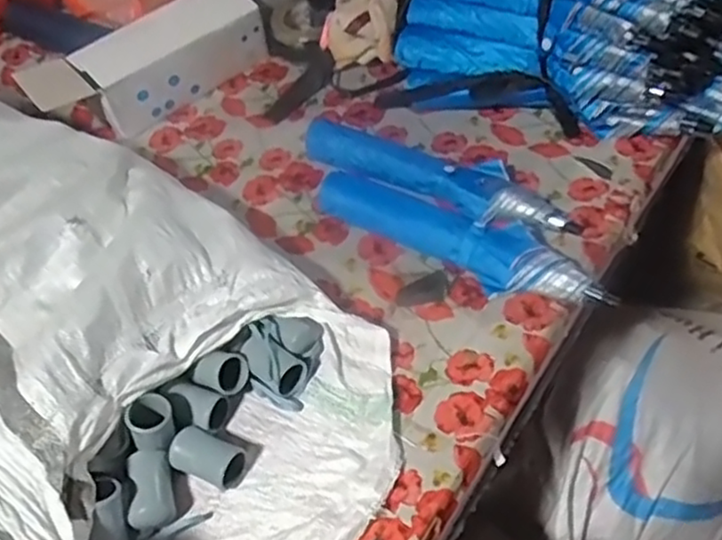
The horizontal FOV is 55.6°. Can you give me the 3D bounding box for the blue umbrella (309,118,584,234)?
[{"bbox_3d":[0.085,-0.107,0.777,0.325,0.047,0.076,20,57,20],"label":"blue umbrella"}]

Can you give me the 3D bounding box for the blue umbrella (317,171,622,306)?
[{"bbox_3d":[0.103,-0.034,0.719,0.314,0.047,0.071,25,59,23],"label":"blue umbrella"}]

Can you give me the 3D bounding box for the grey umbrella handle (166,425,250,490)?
[{"bbox_3d":[-0.132,0.163,0.594,0.064,0.029,0.038,17,56,18],"label":"grey umbrella handle"}]

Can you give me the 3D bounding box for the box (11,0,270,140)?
[{"bbox_3d":[-0.277,-0.272,0.913,0.311,0.100,0.103,-30,55,-16],"label":"box"}]

